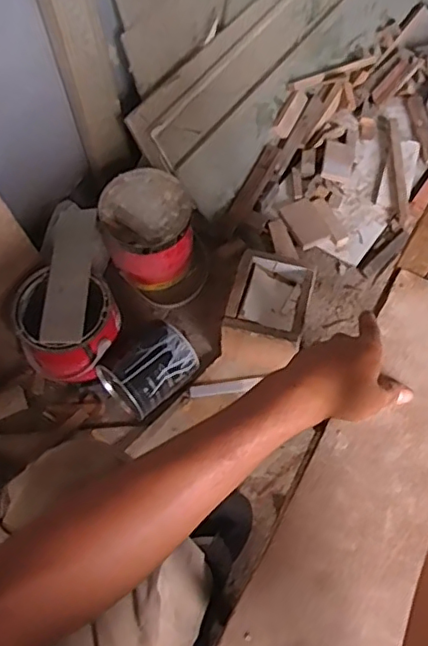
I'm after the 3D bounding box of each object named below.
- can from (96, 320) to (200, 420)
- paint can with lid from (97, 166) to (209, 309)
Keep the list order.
[{"bbox_3d":[-0.103,0.072,0.899,0.108,0.087,0.129,40,70,18],"label":"can"},{"bbox_3d":[-0.105,-0.142,1.001,0.166,0.164,0.184,-19,64,-8],"label":"paint can with lid"}]

